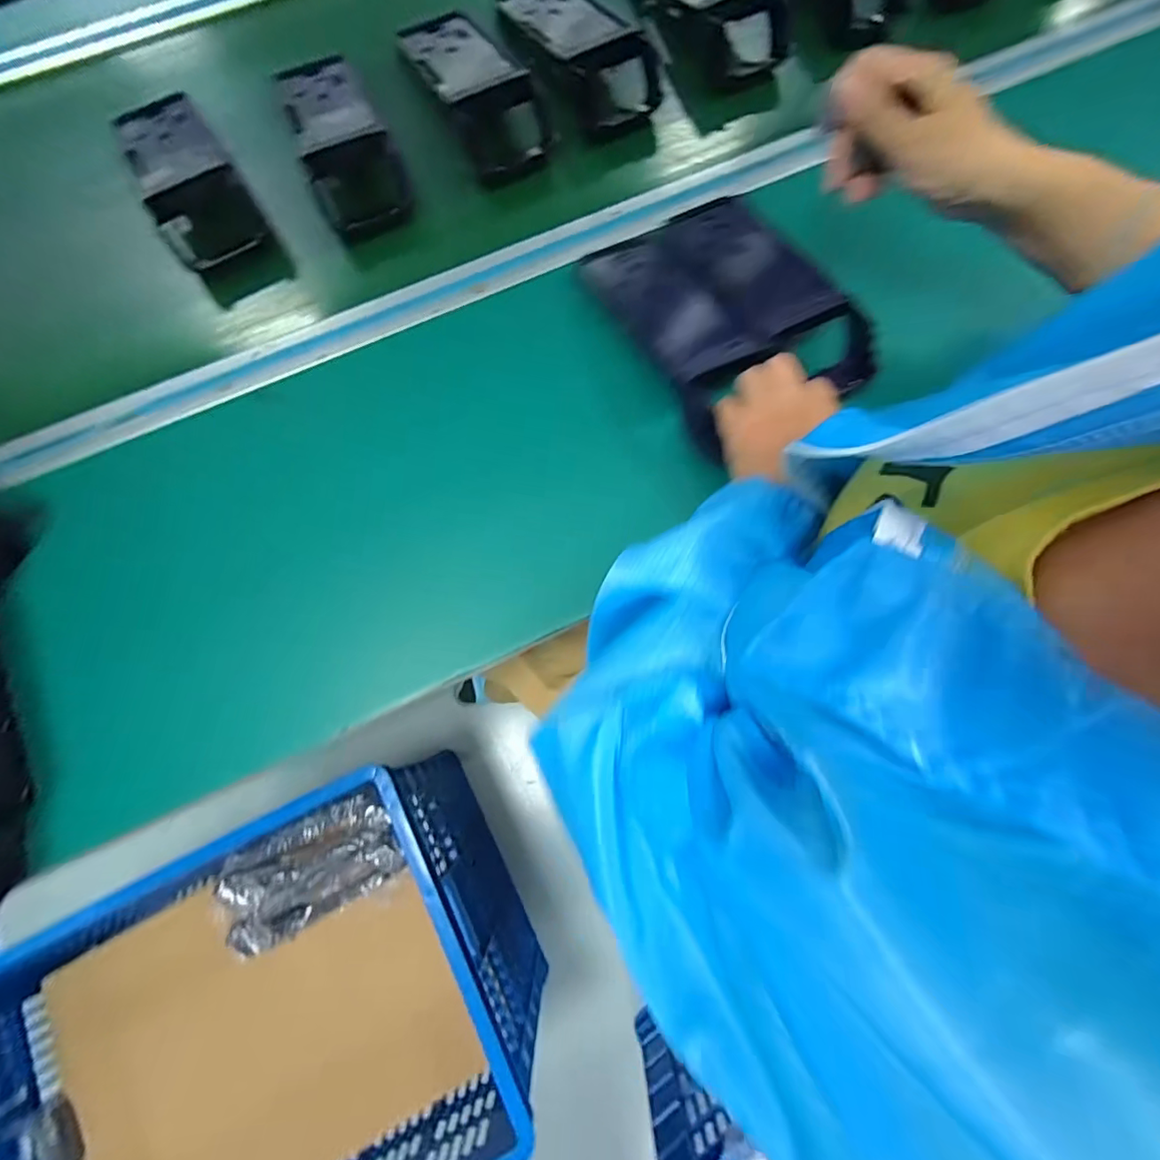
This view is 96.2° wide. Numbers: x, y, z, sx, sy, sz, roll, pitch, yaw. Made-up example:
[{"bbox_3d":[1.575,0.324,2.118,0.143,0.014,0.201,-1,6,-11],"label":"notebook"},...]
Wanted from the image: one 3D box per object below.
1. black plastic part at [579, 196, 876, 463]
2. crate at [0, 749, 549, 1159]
[{"bbox_3d":[0.118,-0.228,0.425,0.167,0.043,0.225,-25,77,-7],"label":"black plastic part"},{"bbox_3d":[-0.459,0.648,0.781,0.689,0.363,0.469,-26,77,-7],"label":"crate"}]

